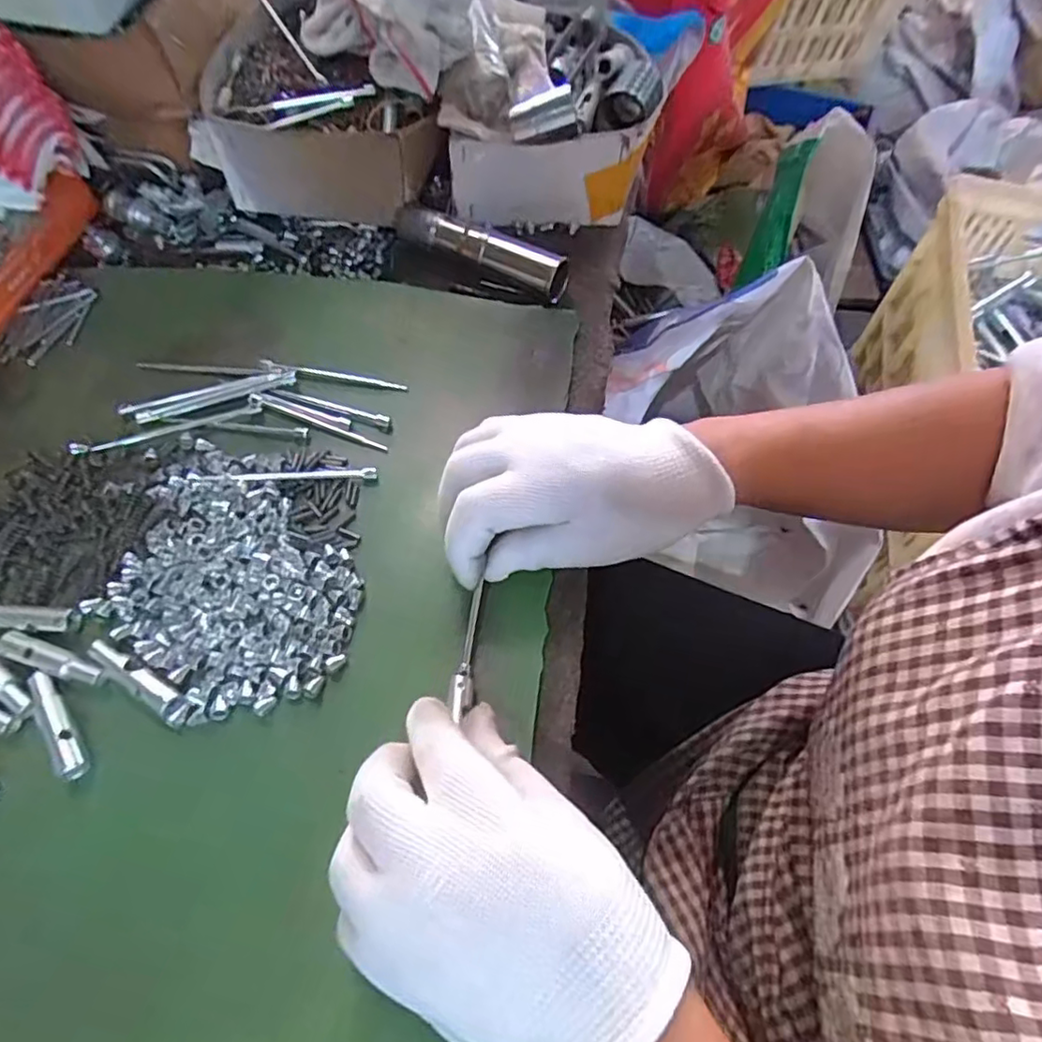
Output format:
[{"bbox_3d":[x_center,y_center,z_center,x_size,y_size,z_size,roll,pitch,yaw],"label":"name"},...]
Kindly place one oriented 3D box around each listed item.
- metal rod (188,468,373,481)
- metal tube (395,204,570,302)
[{"bbox_3d":[-0.128,-0.025,0.339,0.099,0.004,0.007,-1,59,-2],"label":"metal rod"},{"bbox_3d":[-0.029,-0.186,0.429,0.133,0.025,0.022,28,63,14],"label":"metal tube"}]

